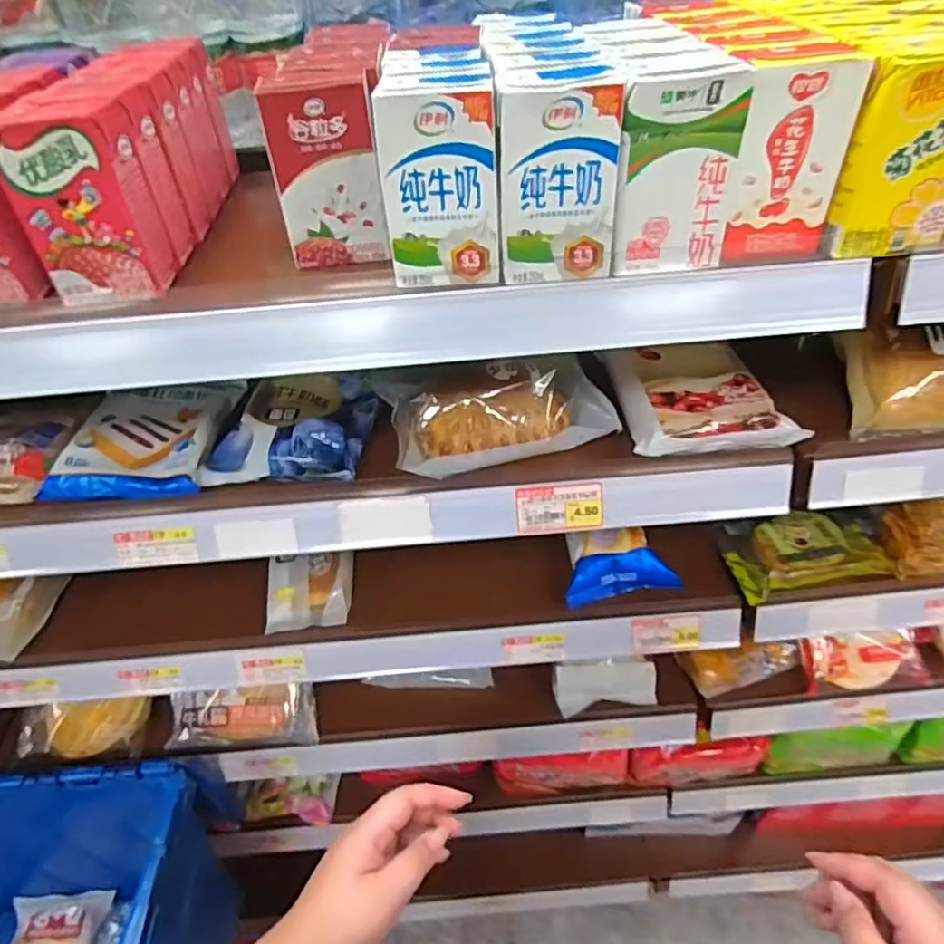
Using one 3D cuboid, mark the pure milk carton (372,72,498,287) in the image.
[{"bbox_3d":[-0.017,-0.166,0.372,0.063,0.106,0.033,1,44,6],"label":"pure milk carton"}]

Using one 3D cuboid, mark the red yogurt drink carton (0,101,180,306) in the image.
[{"bbox_3d":[-0.230,-0.163,0.389,0.059,0.103,0.051,-3,44,2],"label":"red yogurt drink carton"}]

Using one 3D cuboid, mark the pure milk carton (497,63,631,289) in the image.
[{"bbox_3d":[0.049,-0.172,0.375,0.065,0.103,0.045,-5,44,-1],"label":"pure milk carton"}]

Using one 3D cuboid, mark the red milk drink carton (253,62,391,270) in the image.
[{"bbox_3d":[-0.091,-0.197,0.415,0.062,0.106,0.050,-9,44,-4],"label":"red milk drink carton"}]

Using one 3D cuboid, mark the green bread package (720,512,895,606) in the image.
[{"bbox_3d":[0.340,0.080,0.667,0.148,0.028,0.099,-7,44,-3],"label":"green bread package"}]

